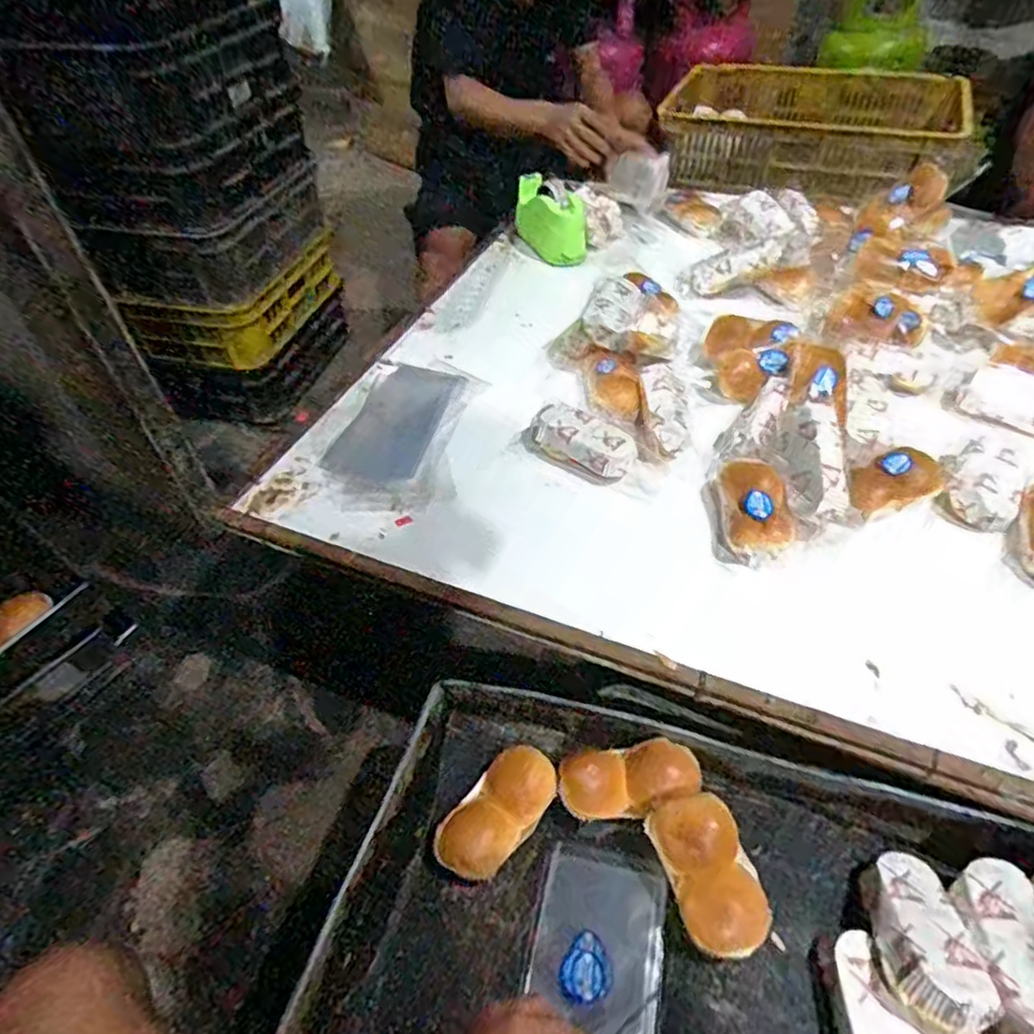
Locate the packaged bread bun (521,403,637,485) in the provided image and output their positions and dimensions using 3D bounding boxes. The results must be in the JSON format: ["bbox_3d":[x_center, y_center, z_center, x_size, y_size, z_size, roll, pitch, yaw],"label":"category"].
[{"bbox_3d":[0.079,-0.103,0.866,0.159,0.051,0.069,30,56,28],"label":"packaged bread bun"}]

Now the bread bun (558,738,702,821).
[{"bbox_3d":[0.117,0.275,0.683,0.139,0.041,0.065,-7,47,-2],"label":"bread bun"}]

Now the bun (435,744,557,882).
[{"bbox_3d":[-0.020,0.304,0.673,0.075,0.042,0.143,32,57,29],"label":"bun"}]

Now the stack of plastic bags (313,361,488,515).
[{"bbox_3d":[-0.171,-0.129,0.936,0.156,0.024,0.304,18,51,19],"label":"stack of plastic bags"}]

